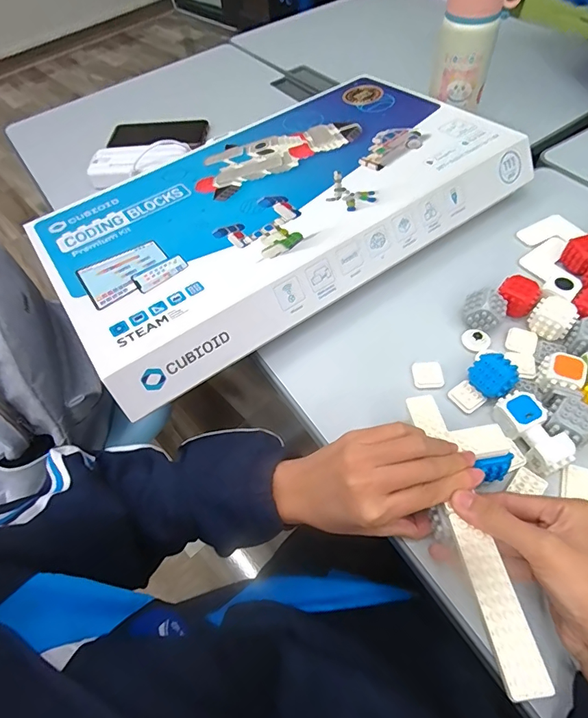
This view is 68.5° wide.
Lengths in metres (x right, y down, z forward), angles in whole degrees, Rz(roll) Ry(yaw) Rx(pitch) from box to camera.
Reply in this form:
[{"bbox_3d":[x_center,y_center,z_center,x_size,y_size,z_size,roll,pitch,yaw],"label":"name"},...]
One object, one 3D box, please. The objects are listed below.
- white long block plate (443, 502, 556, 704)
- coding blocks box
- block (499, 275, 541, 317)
[{"bbox_3d":[0.125,0.145,0.269,0.026,0.004,0.104,-9,48,-1],"label":"white long block plate"},{"bbox_3d":[-0.020,-0.188,0.538,0.546,0.068,0.331,-33,59,-16],"label":"coding blocks box"},{"bbox_3d":[0.234,-0.063,0.453,0.037,0.034,0.033,28,63,22],"label":"block"}]

